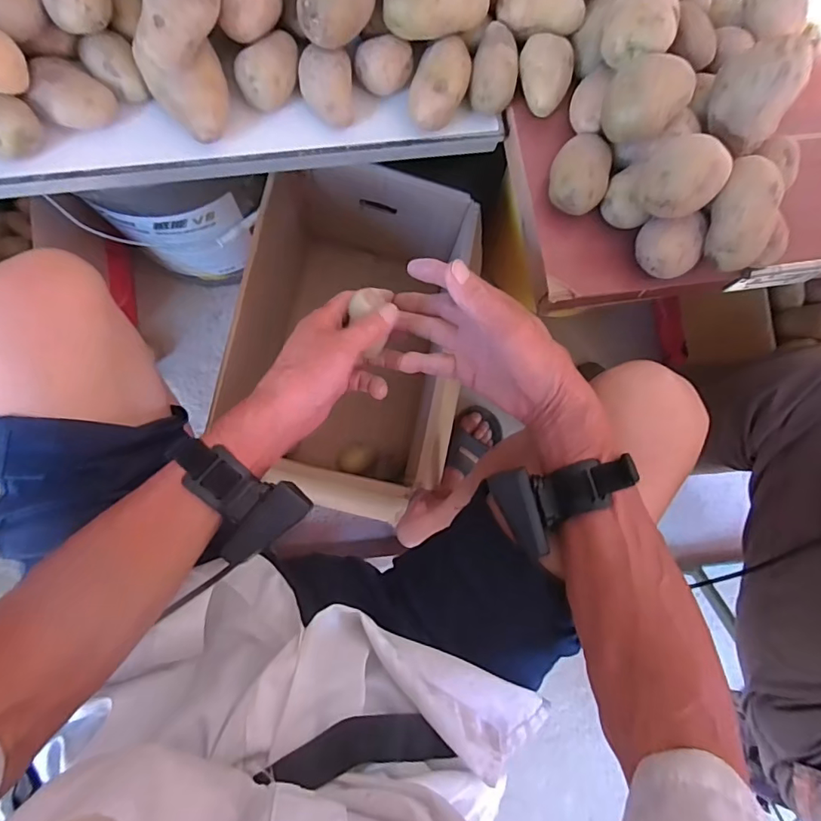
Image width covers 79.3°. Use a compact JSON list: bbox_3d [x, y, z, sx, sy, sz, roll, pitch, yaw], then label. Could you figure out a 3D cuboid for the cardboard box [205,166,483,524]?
[{"bbox_3d":[-0.077,-0.086,0.732,0.306,0.237,0.453,12,83,-4],"label":"cardboard box"}]

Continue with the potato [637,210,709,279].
[{"bbox_3d":[0.237,-0.148,0.462,0.051,0.052,0.051,6,83,-5],"label":"potato"}]

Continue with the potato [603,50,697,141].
[{"bbox_3d":[0.200,-0.266,0.424,0.063,0.058,0.063,1,84,-5],"label":"potato"}]

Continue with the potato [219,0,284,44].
[{"bbox_3d":[-0.139,-0.351,0.434,0.052,0.051,0.037,-7,84,-6],"label":"potato"}]

